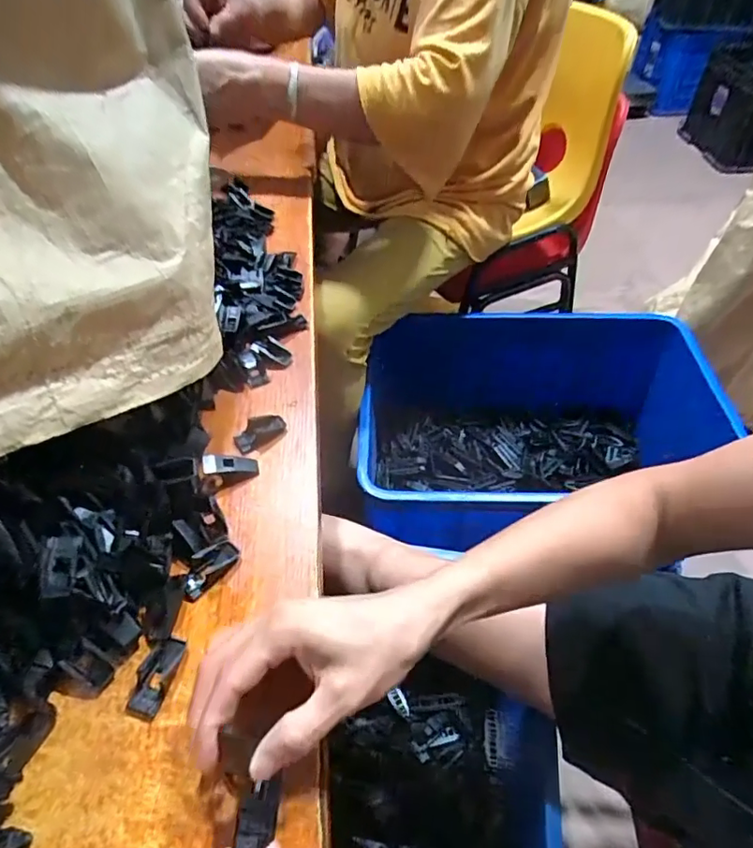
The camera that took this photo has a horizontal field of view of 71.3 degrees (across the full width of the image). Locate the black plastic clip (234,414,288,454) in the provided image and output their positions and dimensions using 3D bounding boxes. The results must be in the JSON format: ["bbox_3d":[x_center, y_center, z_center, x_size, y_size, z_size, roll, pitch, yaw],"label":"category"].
[{"bbox_3d":[-0.095,0.006,0.426,0.041,0.009,0.025,-33,57,-26],"label":"black plastic clip"}]

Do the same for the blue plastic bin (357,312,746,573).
[{"bbox_3d":[0.284,0.023,0.949,0.604,0.244,0.466,2,49,1],"label":"blue plastic bin"}]

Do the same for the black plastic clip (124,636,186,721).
[{"bbox_3d":[-0.131,0.149,0.309,0.021,0.005,0.043,10,50,8],"label":"black plastic clip"}]

